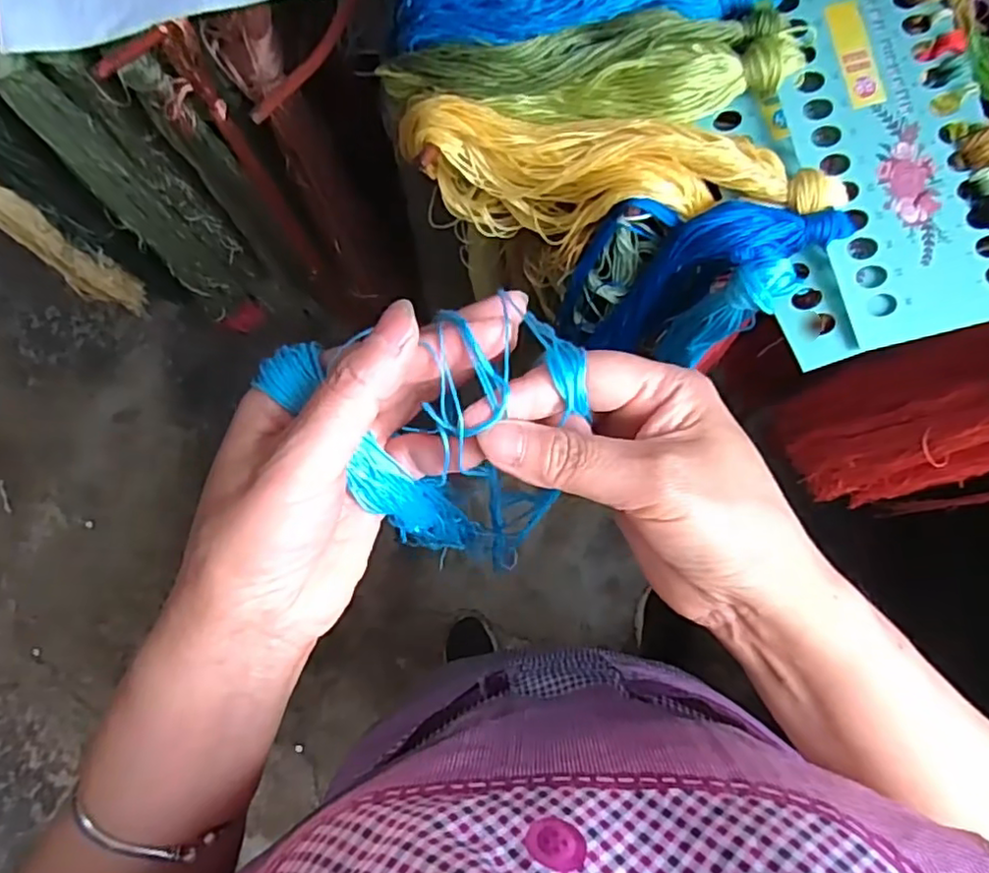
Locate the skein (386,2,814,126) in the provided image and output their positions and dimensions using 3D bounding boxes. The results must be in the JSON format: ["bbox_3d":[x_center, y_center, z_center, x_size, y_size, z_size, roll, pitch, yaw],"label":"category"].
[{"bbox_3d":[0.035,-0.170,0.310,0.200,0.031,0.048,6,78,17],"label":"skein"}]

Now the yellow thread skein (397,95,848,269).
[{"bbox_3d":[0.052,-0.122,0.314,0.200,0.063,0.044,13,79,23],"label":"yellow thread skein"}]

